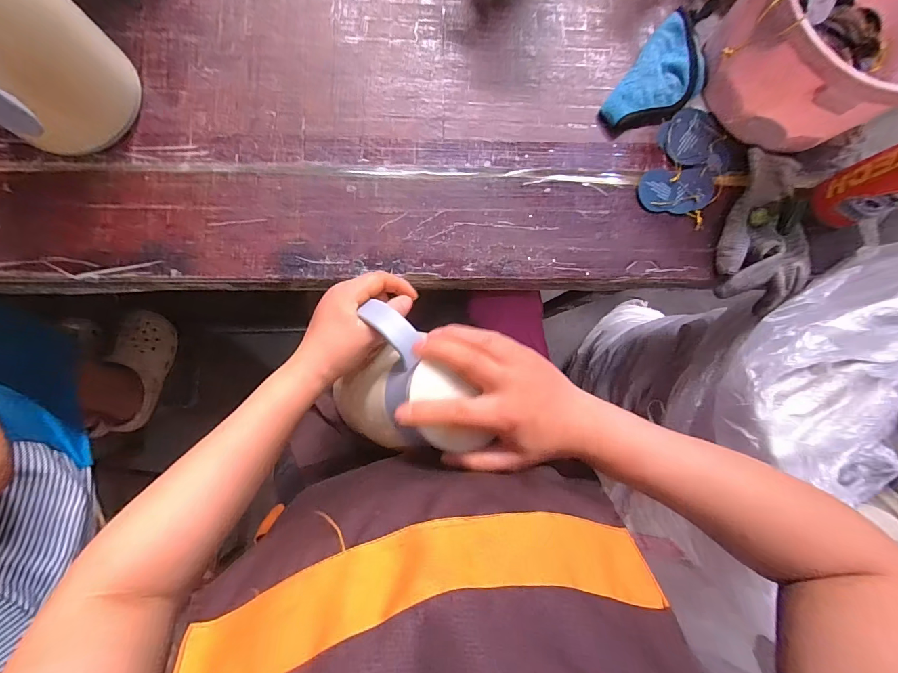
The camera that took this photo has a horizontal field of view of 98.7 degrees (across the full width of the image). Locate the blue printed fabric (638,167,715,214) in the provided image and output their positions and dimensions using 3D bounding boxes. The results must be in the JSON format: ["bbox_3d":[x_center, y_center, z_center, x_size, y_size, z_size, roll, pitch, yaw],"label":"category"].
[{"bbox_3d":[0.283,-0.180,0.476,0.095,0.004,0.053,-5,86,-5],"label":"blue printed fabric"}]

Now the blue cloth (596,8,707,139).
[{"bbox_3d":[0.260,-0.309,0.472,0.084,0.030,0.161,36,84,-1],"label":"blue cloth"}]

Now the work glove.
[{"bbox_3d":[0.392,-0.132,0.469,0.104,0.033,0.187,17,84,-3],"label":"work glove"}]

